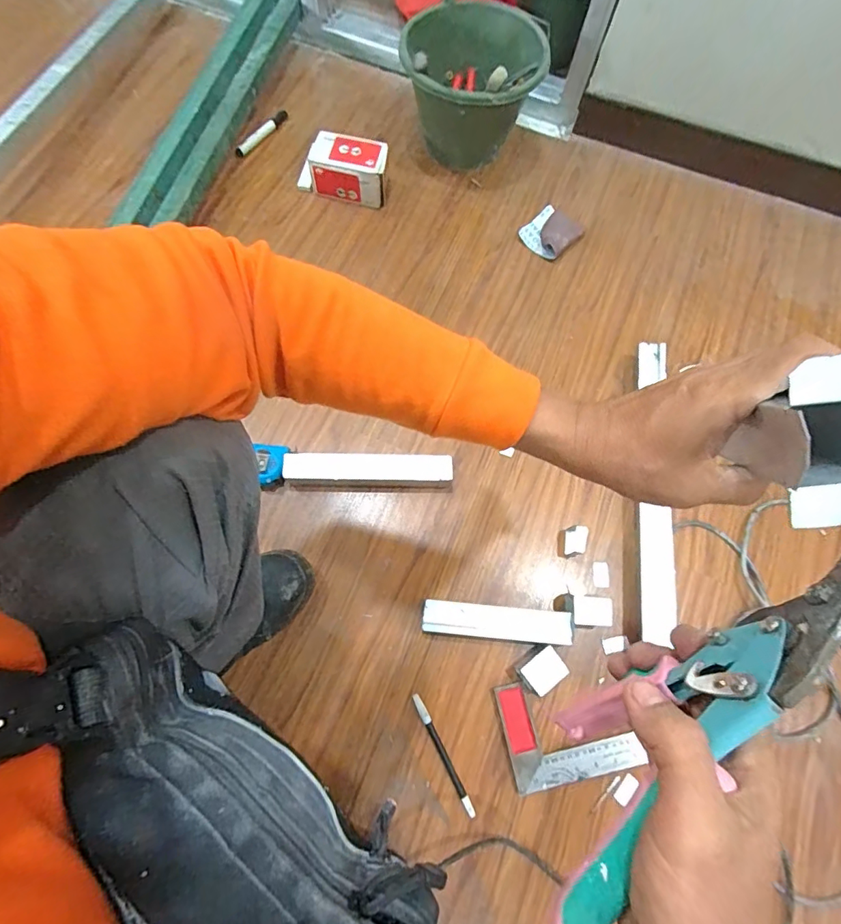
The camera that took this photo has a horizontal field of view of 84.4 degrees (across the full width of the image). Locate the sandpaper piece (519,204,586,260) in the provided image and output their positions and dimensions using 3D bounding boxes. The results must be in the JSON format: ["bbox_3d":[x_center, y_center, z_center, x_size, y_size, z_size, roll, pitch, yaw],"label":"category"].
[{"bbox_3d":[0.242,-0.426,0.864,0.093,0.020,0.092,-41,76,-13],"label":"sandpaper piece"}]

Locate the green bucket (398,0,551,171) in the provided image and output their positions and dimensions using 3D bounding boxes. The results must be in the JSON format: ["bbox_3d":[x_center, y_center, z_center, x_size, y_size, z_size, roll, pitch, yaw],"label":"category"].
[{"bbox_3d":[0.087,-0.665,0.841,0.230,0.218,0.216,0,71,0],"label":"green bucket"}]

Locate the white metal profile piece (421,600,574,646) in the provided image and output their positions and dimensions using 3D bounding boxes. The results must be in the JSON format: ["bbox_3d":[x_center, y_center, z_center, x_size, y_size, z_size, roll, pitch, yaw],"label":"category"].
[{"bbox_3d":[0.101,0.214,0.618,0.194,0.035,0.043,5,71,1],"label":"white metal profile piece"}]

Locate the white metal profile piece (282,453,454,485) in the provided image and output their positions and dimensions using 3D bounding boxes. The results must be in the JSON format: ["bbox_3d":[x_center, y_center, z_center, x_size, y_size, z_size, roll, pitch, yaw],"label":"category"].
[{"bbox_3d":[-0.074,0.013,0.687,0.240,0.047,0.043,2,70,-2],"label":"white metal profile piece"}]

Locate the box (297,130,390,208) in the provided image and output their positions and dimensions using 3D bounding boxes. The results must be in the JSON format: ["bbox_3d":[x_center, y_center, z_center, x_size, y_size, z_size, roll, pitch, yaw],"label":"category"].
[{"bbox_3d":[-0.143,-0.541,0.860,0.160,0.079,0.088,5,71,1],"label":"box"}]

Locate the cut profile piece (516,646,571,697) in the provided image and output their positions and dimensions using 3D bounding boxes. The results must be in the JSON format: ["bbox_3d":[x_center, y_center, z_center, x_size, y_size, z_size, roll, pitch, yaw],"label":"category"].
[{"bbox_3d":[0.155,0.270,0.603,0.055,0.033,0.046,-36,75,-12],"label":"cut profile piece"}]

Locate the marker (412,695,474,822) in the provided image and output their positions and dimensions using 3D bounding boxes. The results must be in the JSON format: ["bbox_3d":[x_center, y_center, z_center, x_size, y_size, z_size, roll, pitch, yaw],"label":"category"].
[{"bbox_3d":[0.028,0.366,0.581,0.011,0.008,0.150,-26,73,-9],"label":"marker"}]

